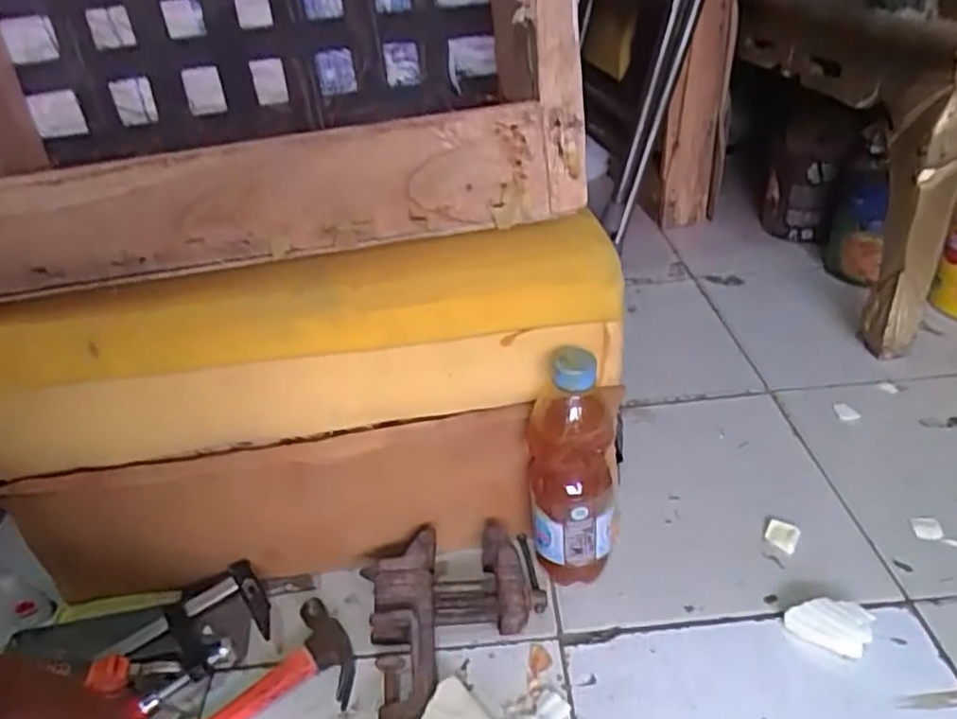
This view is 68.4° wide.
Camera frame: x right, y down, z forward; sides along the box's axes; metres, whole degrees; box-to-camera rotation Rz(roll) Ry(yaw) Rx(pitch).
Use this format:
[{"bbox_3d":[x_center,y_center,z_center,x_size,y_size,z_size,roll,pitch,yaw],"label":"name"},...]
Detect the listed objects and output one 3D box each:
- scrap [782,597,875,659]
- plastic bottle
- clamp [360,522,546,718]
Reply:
[{"bbox_3d":[0.287,0.215,0.577,0.061,0.021,0.044,15,39,28],"label":"scrap"},{"bbox_3d":[0.078,0.096,0.600,0.070,0.233,0.068,1,35,10],"label":"plastic bottle"},{"bbox_3d":[-0.017,0.221,0.583,0.152,0.062,0.174,-8,34,-3],"label":"clamp"}]

